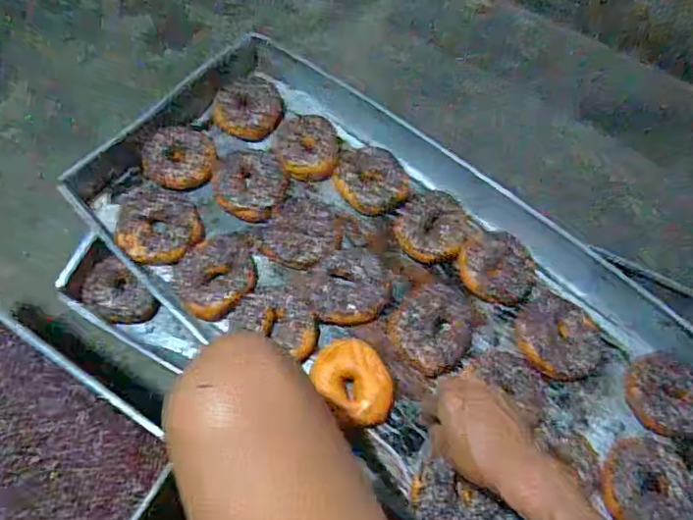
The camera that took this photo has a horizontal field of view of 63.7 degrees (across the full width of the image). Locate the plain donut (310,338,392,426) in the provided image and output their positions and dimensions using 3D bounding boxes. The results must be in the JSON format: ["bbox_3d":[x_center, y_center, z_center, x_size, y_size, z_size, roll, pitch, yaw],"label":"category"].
[{"bbox_3d":[0.010,0.140,0.641,0.077,0.030,0.099,-36,71,-19],"label":"plain donut"}]

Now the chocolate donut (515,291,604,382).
[{"bbox_3d":[0.259,0.096,0.681,0.111,0.026,0.093,32,66,12],"label":"chocolate donut"}]

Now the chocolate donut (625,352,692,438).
[{"bbox_3d":[0.379,0.161,0.662,0.087,0.034,0.094,2,64,-3],"label":"chocolate donut"}]

